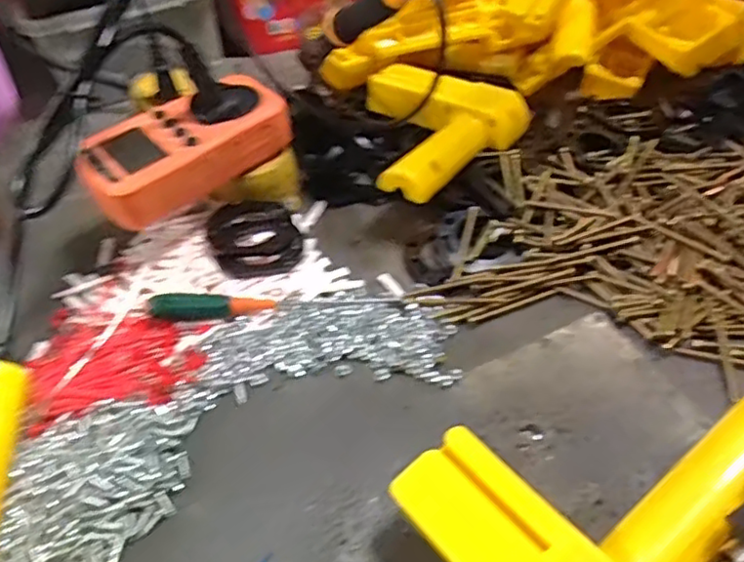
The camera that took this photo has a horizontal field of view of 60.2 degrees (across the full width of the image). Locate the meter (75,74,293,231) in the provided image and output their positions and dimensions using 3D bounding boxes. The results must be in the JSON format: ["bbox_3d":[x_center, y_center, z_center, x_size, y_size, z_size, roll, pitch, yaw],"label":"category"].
[{"bbox_3d":[-0.118,-0.086,0.411,0.131,0.033,0.065,-35,54,-25],"label":"meter"}]

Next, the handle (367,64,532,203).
[{"bbox_3d":[0.030,-0.113,0.462,0.114,0.032,0.141,29,56,27],"label":"handle"}]

